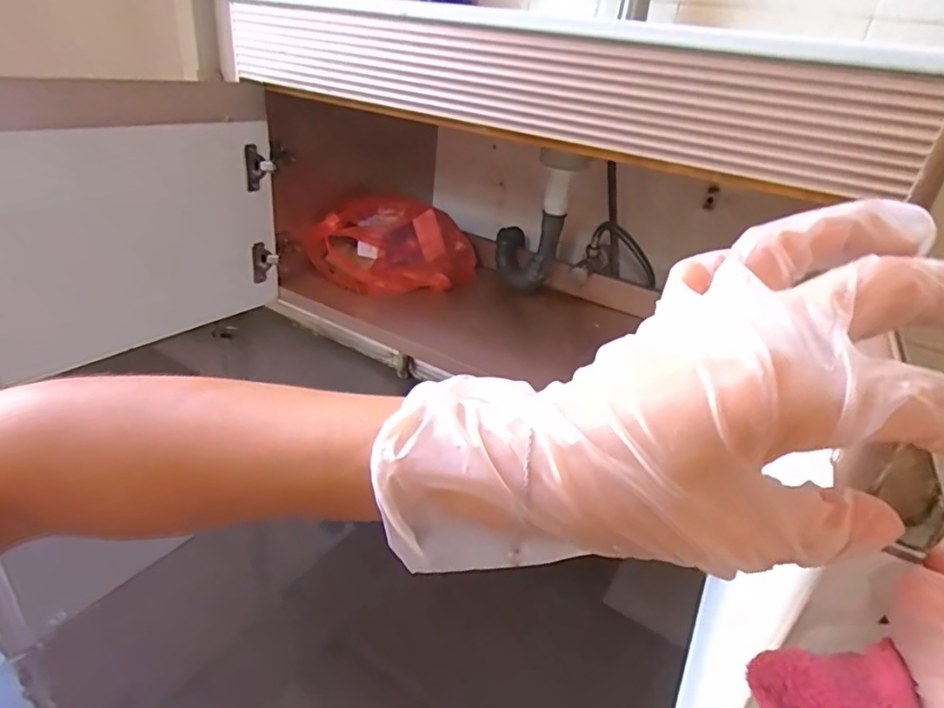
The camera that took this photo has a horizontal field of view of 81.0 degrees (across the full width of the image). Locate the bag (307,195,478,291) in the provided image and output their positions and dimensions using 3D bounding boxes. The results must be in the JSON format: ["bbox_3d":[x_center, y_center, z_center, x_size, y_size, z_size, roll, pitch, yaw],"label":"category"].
[{"bbox_3d":[-0.128,-0.188,0.949,0.278,0.134,0.142,-3,31,-17],"label":"bag"}]

